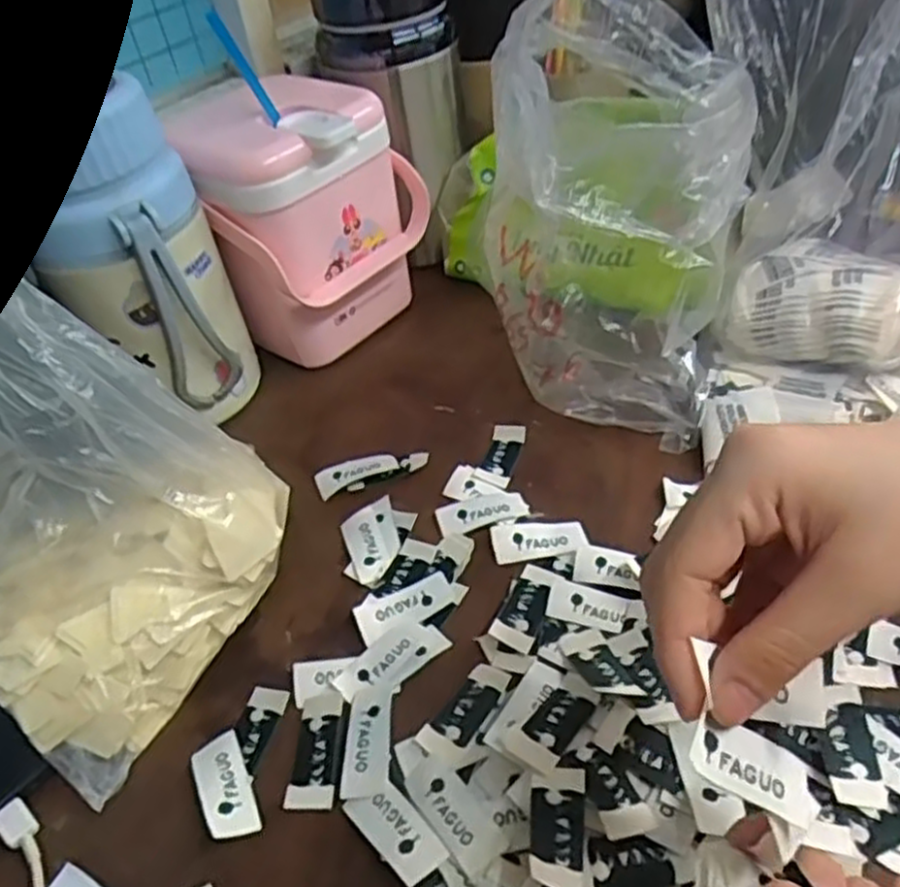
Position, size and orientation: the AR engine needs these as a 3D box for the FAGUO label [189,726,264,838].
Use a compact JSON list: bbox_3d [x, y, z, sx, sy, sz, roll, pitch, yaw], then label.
[{"bbox_3d":[-0.093,0.139,0.316,0.020,0.005,0.045,-20,43,-19],"label":"FAGUO label"}]

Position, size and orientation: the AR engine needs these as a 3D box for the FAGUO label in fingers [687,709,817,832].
[{"bbox_3d":[0.087,0.093,0.220,0.038,0.004,0.019,27,60,-1],"label":"FAGUO label in fingers"}]

